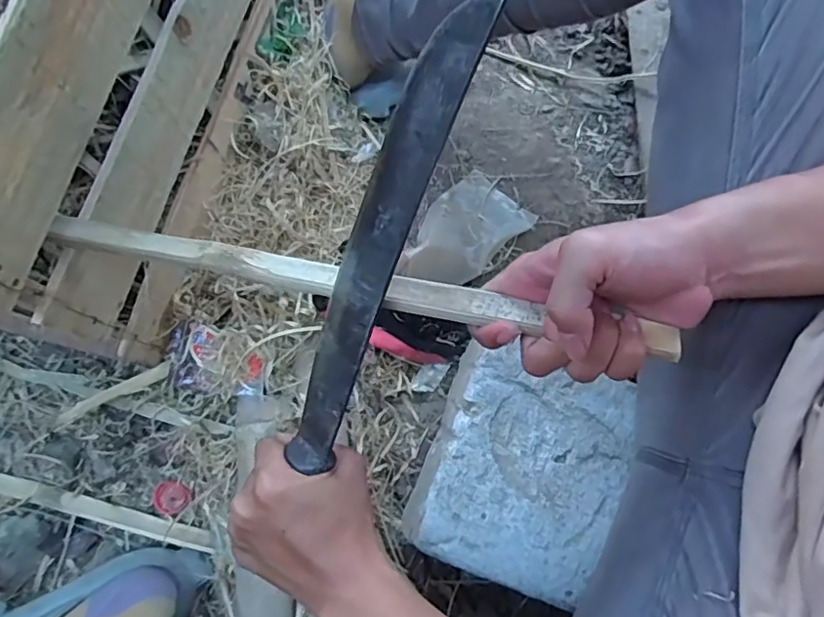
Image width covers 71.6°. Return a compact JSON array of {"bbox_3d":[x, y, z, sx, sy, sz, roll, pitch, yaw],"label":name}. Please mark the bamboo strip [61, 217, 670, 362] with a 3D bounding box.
[{"bbox_3d":[-0.047,-0.018,0.345,0.395,0.008,0.021,11,79,11],"label":"bamboo strip"}]

